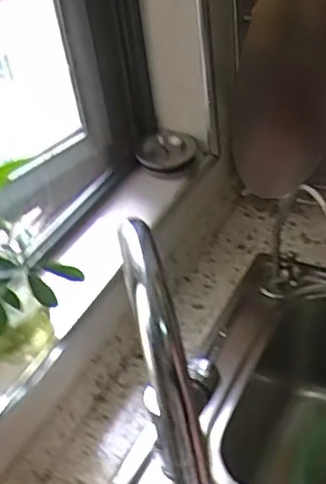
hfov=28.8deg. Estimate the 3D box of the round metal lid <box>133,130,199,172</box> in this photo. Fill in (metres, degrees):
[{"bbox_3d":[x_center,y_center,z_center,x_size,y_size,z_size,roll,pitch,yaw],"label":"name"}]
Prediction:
[{"bbox_3d":[0.004,-0.128,0.900,0.072,0.012,0.077,2,61,-3],"label":"round metal lid"}]

